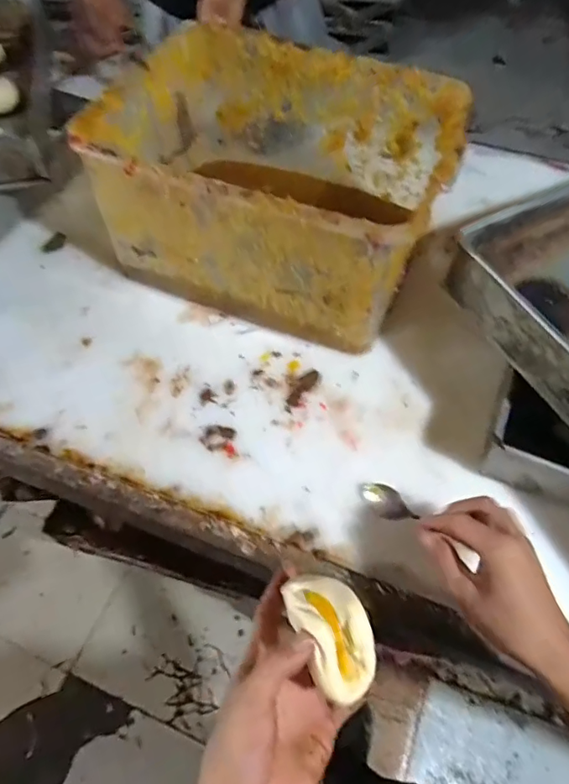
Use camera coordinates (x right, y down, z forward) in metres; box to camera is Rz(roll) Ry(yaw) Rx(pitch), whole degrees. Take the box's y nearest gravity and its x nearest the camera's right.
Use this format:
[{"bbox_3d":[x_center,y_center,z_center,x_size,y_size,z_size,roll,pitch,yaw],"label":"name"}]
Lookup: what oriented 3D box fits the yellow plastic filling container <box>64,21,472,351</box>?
[{"bbox_3d":[-0.005,-0.250,0.612,0.369,0.178,0.291,18,60,10],"label":"yellow plastic filling container"}]

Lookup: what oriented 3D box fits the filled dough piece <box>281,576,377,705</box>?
[{"bbox_3d":[0.033,0.150,0.322,0.042,0.023,0.073,-22,66,-11],"label":"filled dough piece"}]

